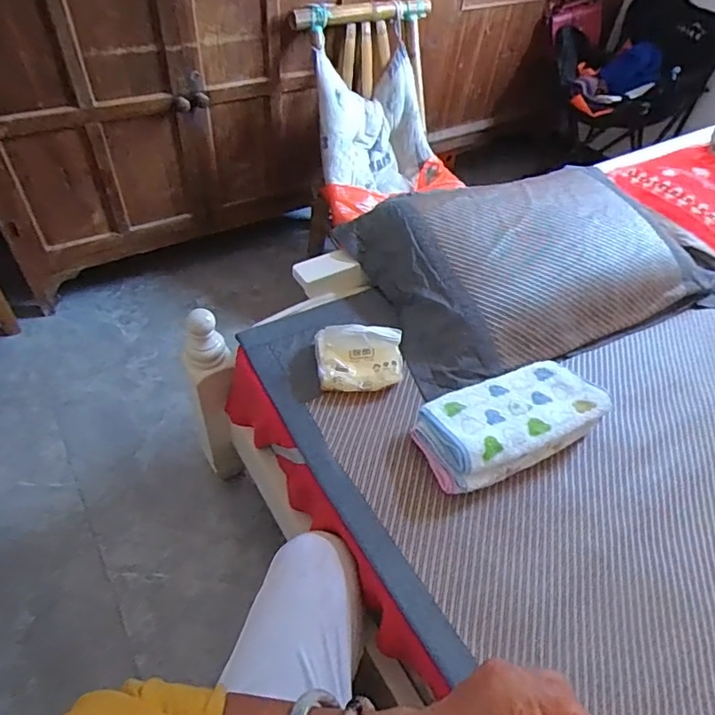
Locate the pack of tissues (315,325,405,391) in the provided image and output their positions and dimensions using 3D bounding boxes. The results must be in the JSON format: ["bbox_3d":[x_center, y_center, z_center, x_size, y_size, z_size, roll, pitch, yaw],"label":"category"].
[{"bbox_3d":[0.003,0.005,0.767,0.131,0.074,0.085,4,49,-3],"label":"pack of tissues"}]

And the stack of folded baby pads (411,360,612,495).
[{"bbox_3d":[0.214,0.086,0.723,0.264,0.070,0.134,-18,53,-21],"label":"stack of folded baby pads"}]

